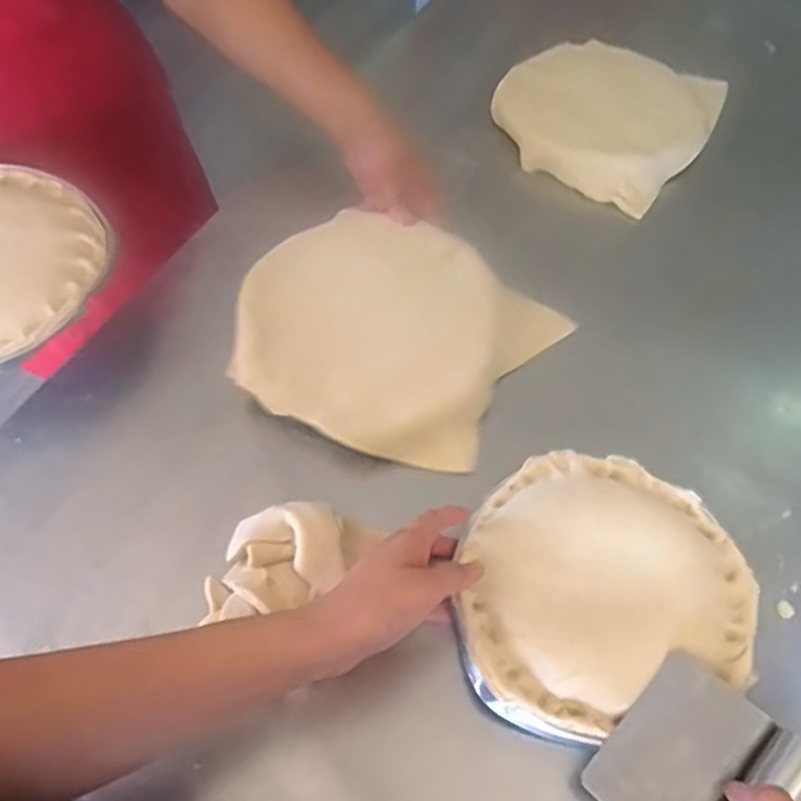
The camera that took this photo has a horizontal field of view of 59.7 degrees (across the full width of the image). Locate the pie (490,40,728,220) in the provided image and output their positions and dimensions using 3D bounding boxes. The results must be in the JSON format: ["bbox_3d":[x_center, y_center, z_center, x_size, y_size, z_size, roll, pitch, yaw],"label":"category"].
[{"bbox_3d":[0.223,-0.313,0.761,0.218,0.035,0.247,28,61,17],"label":"pie"}]

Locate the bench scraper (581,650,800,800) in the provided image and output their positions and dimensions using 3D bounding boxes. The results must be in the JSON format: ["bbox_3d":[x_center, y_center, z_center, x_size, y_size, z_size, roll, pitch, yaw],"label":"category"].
[{"bbox_3d":[0.166,0.207,0.386,0.094,0.026,0.097,32,72,35],"label":"bench scraper"}]

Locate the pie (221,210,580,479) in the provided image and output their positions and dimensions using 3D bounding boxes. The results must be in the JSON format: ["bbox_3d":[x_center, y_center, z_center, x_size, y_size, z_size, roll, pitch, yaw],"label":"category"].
[{"bbox_3d":[-0.020,-0.057,0.574,0.240,0.054,0.206,28,61,17],"label":"pie"}]

